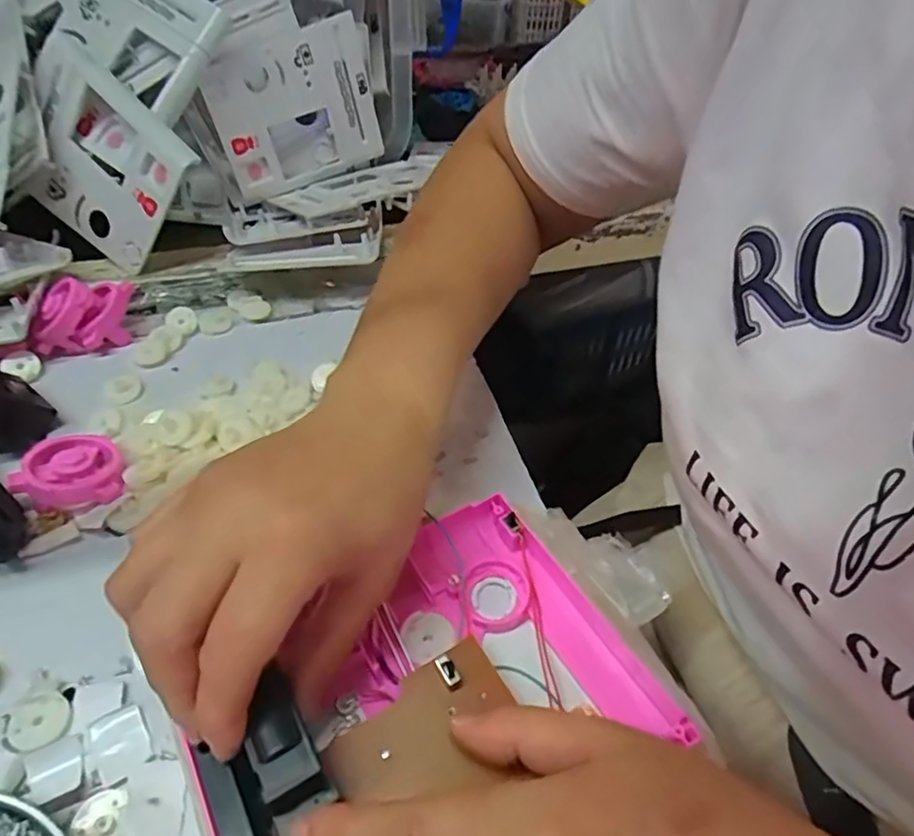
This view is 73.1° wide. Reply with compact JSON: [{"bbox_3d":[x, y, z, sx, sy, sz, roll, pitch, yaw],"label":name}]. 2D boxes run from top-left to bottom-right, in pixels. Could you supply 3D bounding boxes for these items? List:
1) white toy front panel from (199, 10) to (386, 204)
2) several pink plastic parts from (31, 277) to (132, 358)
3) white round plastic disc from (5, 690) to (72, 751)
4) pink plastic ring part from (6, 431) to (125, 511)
[{"bbox_3d":[-0.139,-0.269,0.542,0.144,0.116,0.018,-29,43,-17],"label":"white toy front panel"},{"bbox_3d":[-0.266,-0.075,0.439,0.065,0.045,0.035,-18,49,-19],"label":"several pink plastic parts"},{"bbox_3d":[-0.179,0.129,0.264,0.023,0.004,0.024,1,45,-1],"label":"white round plastic disc"},{"bbox_3d":[-0.219,0.031,0.349,0.051,0.022,0.049,-17,48,-18],"label":"pink plastic ring part"}]

